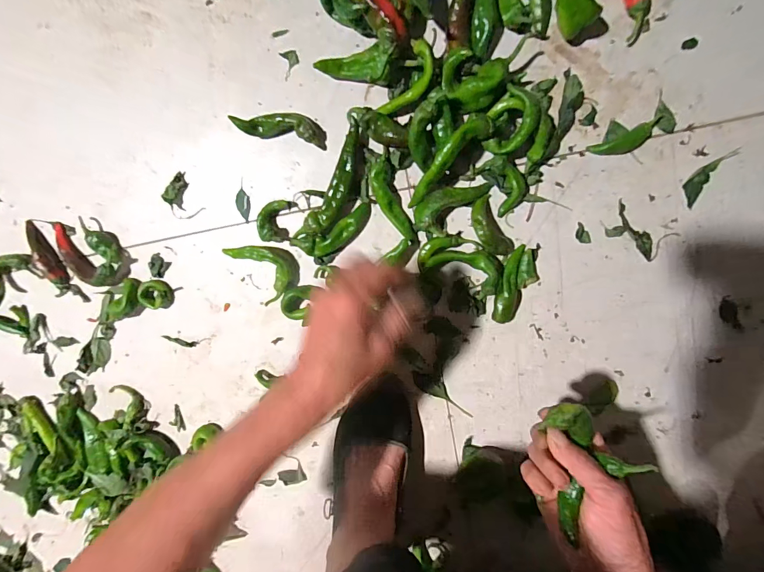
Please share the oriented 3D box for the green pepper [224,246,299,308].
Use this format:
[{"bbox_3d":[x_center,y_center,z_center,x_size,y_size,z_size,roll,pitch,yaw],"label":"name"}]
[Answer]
[{"bbox_3d":[-0.136,-0.026,0.425,0.060,0.024,0.081,-39,93,8],"label":"green pepper"}]

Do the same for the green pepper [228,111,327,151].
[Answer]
[{"bbox_3d":[-0.110,-0.175,0.403,0.097,0.026,0.028,11,98,3],"label":"green pepper"}]

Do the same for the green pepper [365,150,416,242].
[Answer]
[{"bbox_3d":[0.008,-0.099,0.404,0.028,0.018,0.105,-19,96,6],"label":"green pepper"}]

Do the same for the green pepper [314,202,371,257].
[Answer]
[{"bbox_3d":[-0.043,-0.062,0.414,0.079,0.016,0.024,-38,93,8],"label":"green pepper"}]

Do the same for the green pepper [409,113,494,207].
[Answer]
[{"bbox_3d":[0.070,-0.129,0.372,0.027,0.031,0.114,40,98,-2],"label":"green pepper"}]

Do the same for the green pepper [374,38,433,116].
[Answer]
[{"bbox_3d":[0.026,-0.205,0.370,0.036,0.014,0.075,39,125,-2],"label":"green pepper"}]

